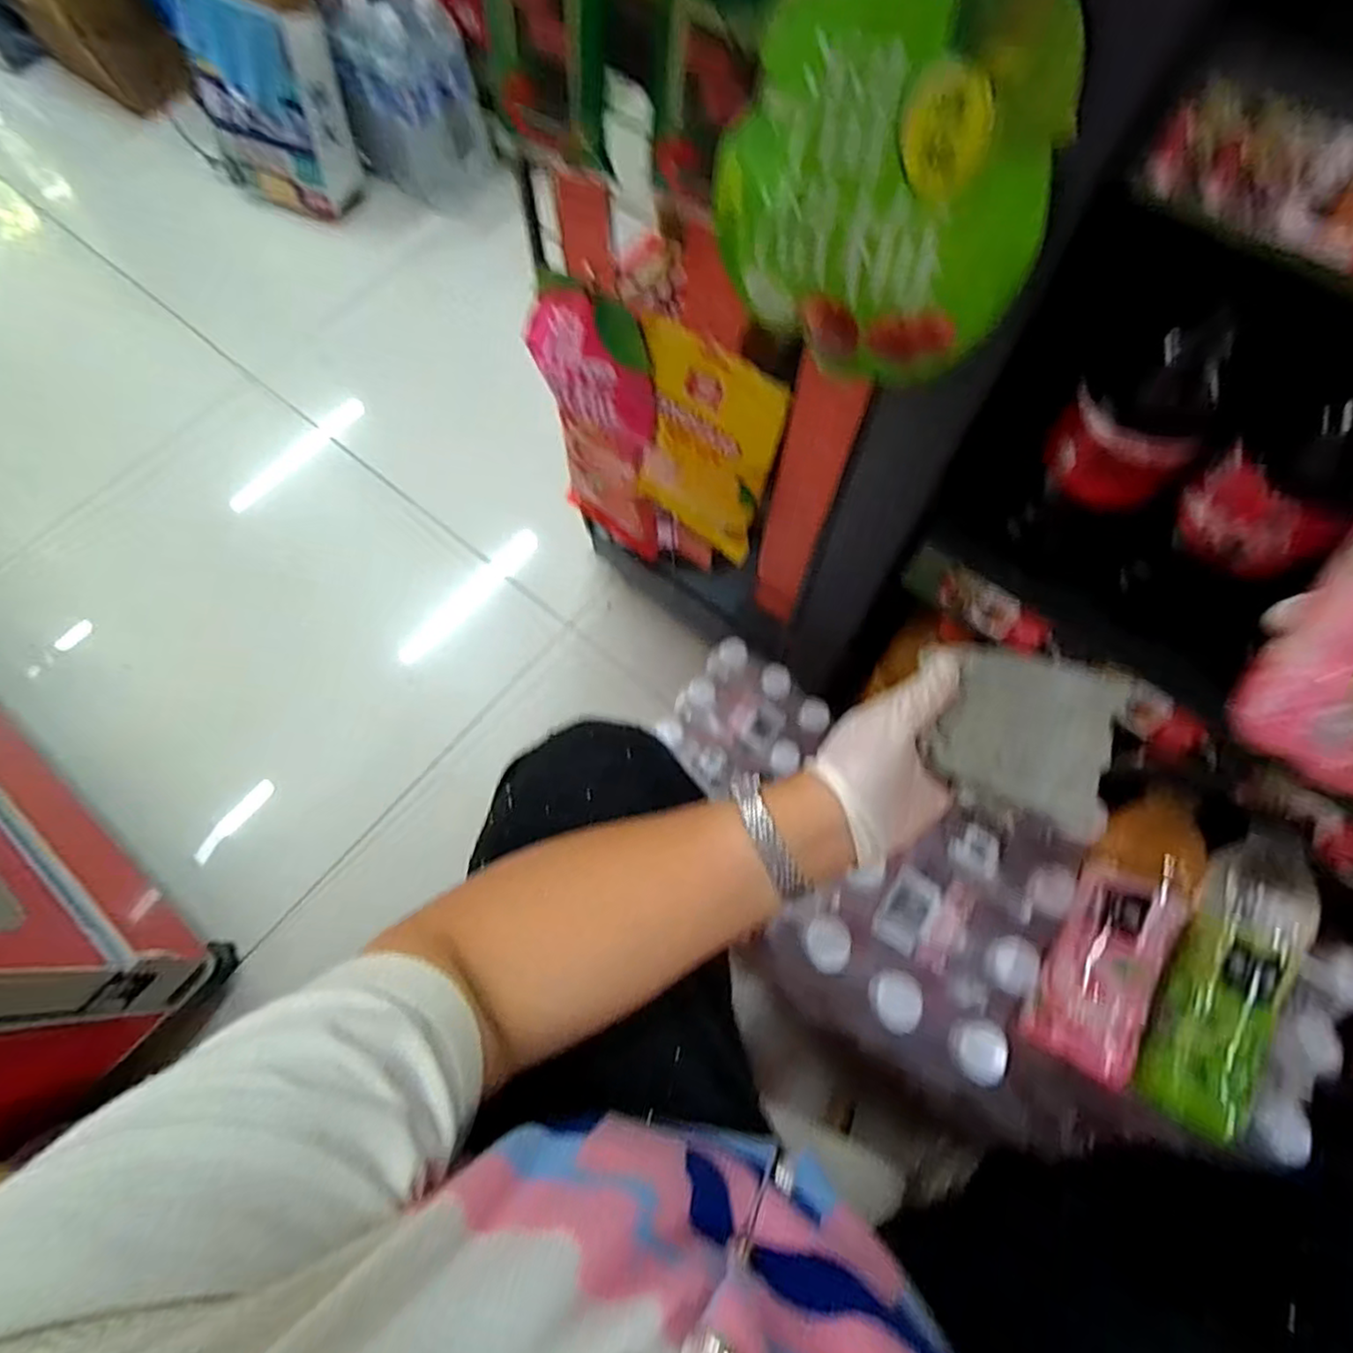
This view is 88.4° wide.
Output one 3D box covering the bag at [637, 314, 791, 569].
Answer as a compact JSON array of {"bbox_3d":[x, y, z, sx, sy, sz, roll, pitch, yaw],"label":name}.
[{"bbox_3d":[0.022,-0.203,0.619,0.138,0.190,0.046,42,75,15],"label":"bag"}]

